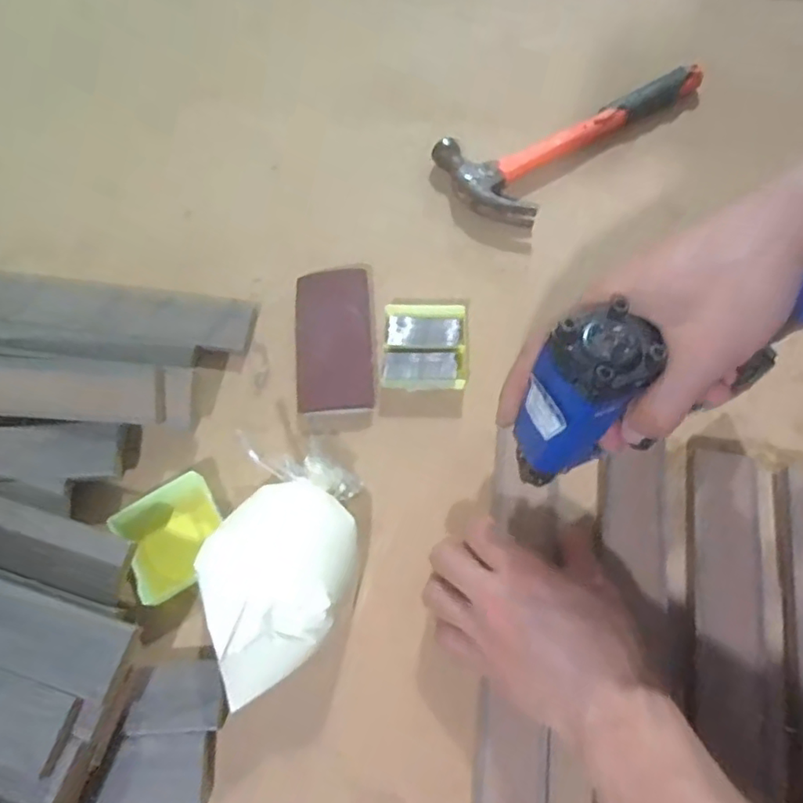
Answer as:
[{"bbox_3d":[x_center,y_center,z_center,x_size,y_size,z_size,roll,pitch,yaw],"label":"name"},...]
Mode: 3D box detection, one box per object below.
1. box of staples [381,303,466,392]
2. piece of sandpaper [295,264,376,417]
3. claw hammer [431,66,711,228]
[{"bbox_3d":[0.018,-0.043,0.452,0.061,0.023,0.068,4,69,4],"label":"box of staples"},{"bbox_3d":[-0.051,-0.050,0.451,0.055,0.032,0.117,-5,69,1],"label":"piece of sandpaper"},{"bbox_3d":[0.153,-0.235,0.519,0.243,0.025,0.100,-31,71,-9],"label":"claw hammer"}]

